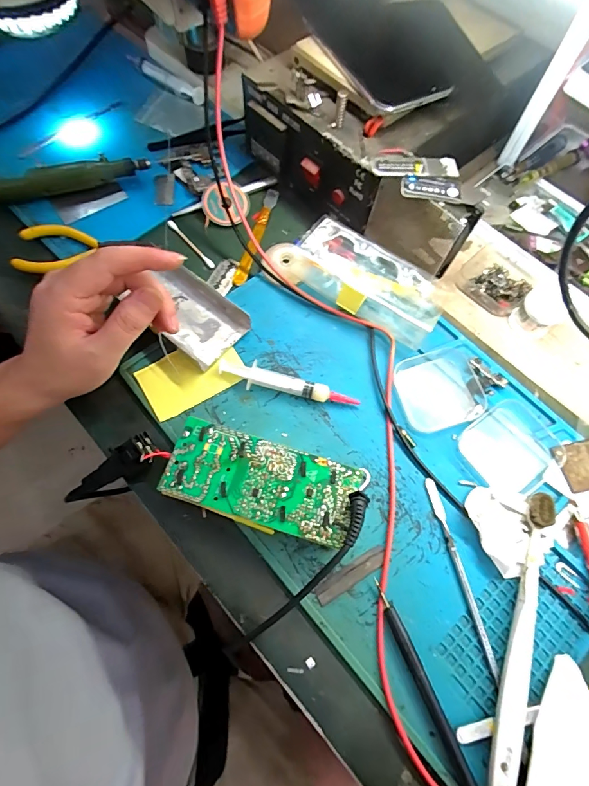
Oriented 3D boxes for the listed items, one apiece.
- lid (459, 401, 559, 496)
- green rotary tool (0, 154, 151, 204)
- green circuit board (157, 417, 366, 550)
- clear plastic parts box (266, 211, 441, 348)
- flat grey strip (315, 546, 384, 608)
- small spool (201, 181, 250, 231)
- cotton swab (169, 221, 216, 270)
[{"bbox_3d":[0.171,0.043,0.311,0.073,0.004,0.063,-28,72,-12],"label":"lid"},{"bbox_3d":[-0.226,-0.211,0.397,0.157,0.033,0.021,-14,69,-8],"label":"green rotary tool"},{"bbox_3d":[-0.023,0.065,0.287,0.131,0.026,0.059,18,68,5],"label":"green circuit board"},{"bbox_3d":[0.054,-0.103,0.351,0.157,0.040,0.059,34,71,11],"label":"clear plastic parts box"},{"bbox_3d":[0.040,0.126,0.275,0.055,0.004,0.013,-28,71,-12],"label":"flat grey strip"},{"bbox_3d":[-0.068,-0.188,0.397,0.047,0.018,0.042,-14,91,-8],"label":"small spool"},{"bbox_3d":[-0.101,-0.147,0.385,0.006,0.007,0.071,-39,74,-16],"label":"cotton swab"}]

